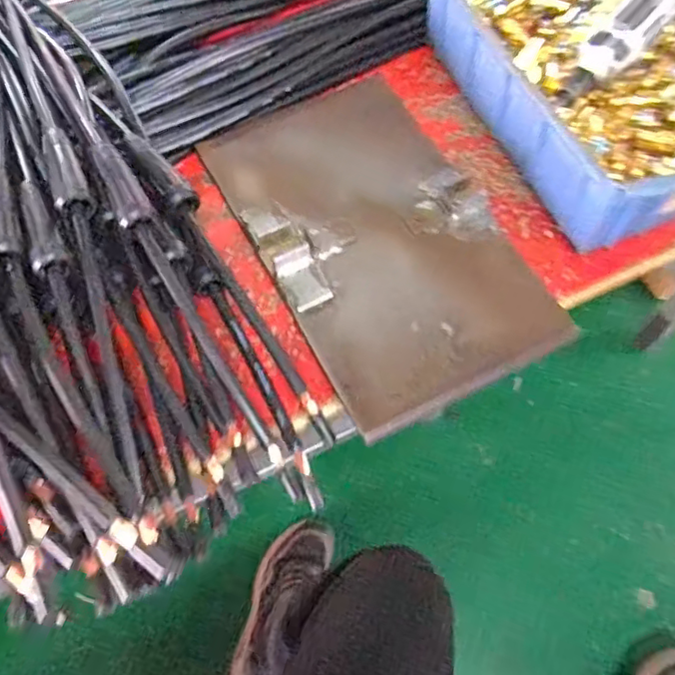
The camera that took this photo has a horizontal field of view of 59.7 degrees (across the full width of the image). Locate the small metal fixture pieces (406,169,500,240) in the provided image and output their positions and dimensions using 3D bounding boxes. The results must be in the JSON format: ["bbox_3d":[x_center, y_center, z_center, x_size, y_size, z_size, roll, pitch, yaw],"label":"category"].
[{"bbox_3d":[0.092,-0.105,0.461,0.065,0.018,0.057,5,63,6],"label":"small metal fixture pieces"}]

